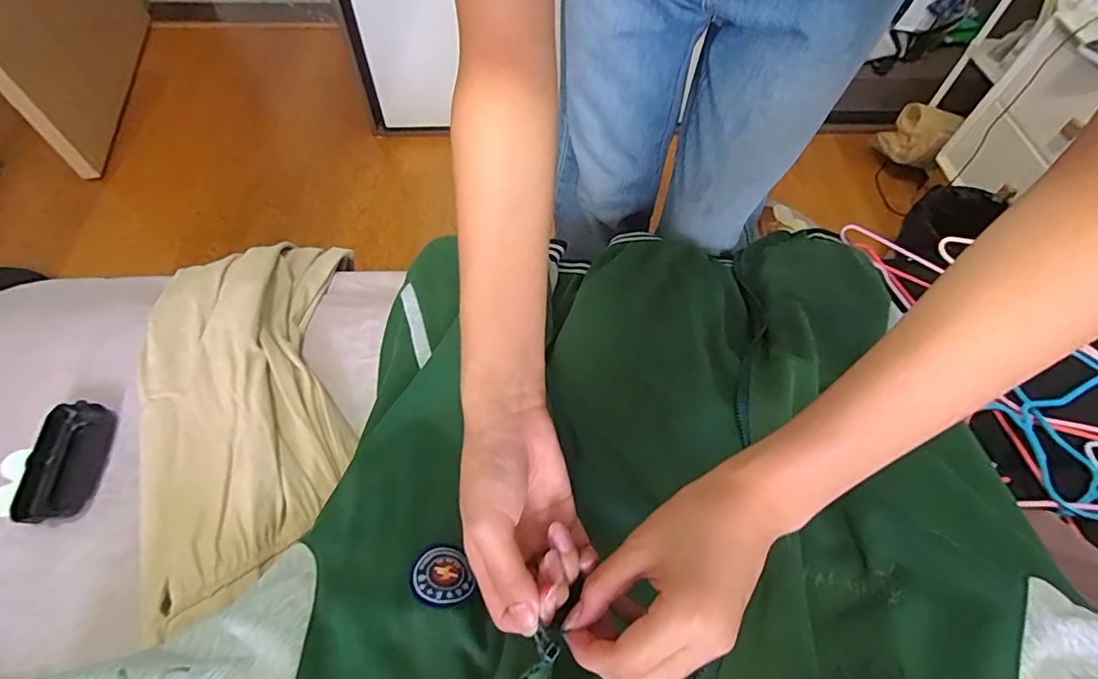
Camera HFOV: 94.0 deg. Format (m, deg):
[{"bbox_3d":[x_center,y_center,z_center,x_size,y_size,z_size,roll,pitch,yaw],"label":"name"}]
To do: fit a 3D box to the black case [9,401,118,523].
[{"bbox_3d":[-0.462,0.116,0.491,0.056,0.027,0.108,-5,59,-4],"label":"black case"}]

